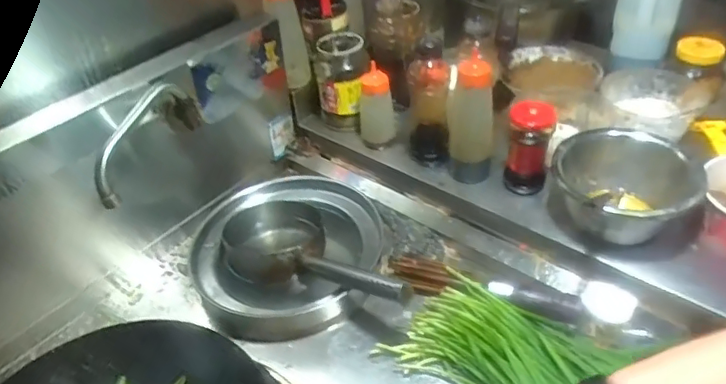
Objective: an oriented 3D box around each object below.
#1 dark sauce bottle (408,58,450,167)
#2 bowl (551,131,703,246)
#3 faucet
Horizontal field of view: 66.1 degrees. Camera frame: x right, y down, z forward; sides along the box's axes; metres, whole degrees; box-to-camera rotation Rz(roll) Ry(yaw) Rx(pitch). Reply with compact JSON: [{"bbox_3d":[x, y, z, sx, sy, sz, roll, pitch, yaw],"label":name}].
[{"bbox_3d":[0.112,-0.131,0.940,0.069,0.188,0.058,-2,40,6],"label":"dark sauce bottle"},{"bbox_3d":[0.373,0.005,0.811,0.188,0.118,0.197,-4,40,3],"label":"bowl"},{"bbox_3d":[-0.303,-0.084,0.793,0.051,0.129,0.214,9,42,18],"label":"faucet"}]

